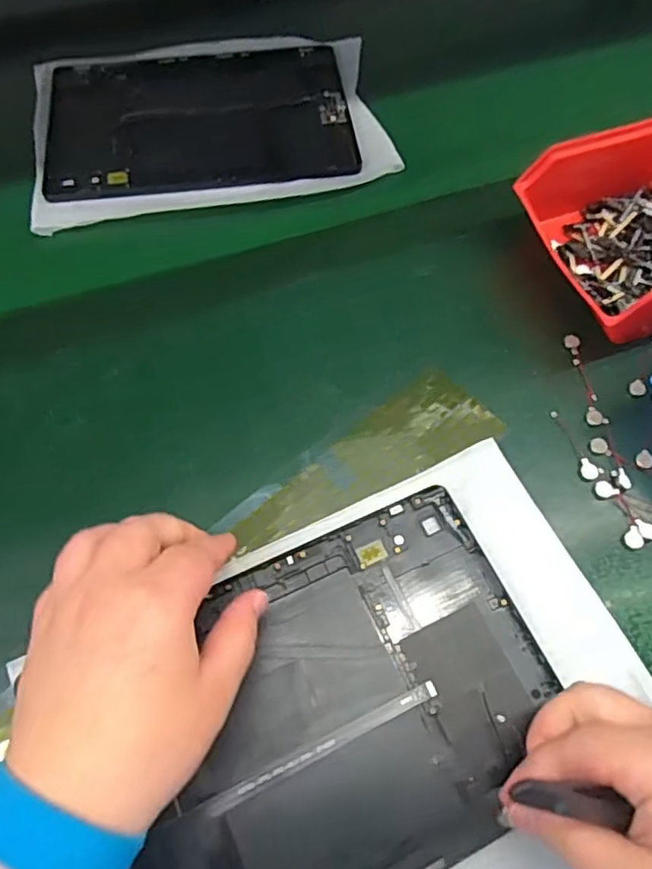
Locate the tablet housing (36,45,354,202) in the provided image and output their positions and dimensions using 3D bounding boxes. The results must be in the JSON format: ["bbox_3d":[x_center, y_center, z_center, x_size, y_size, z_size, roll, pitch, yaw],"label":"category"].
[{"bbox_3d":[-0.099,-0.252,0.480,0.232,0.006,0.157,-7,64,-5],"label":"tablet housing"}]

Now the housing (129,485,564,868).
[{"bbox_3d":[-0.004,0.135,0.287,0.225,0.007,0.153,-24,66,-12],"label":"housing"}]

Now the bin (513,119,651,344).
[{"bbox_3d":[0.204,-0.134,0.395,0.141,0.065,0.144,-12,66,-9],"label":"bin"}]

